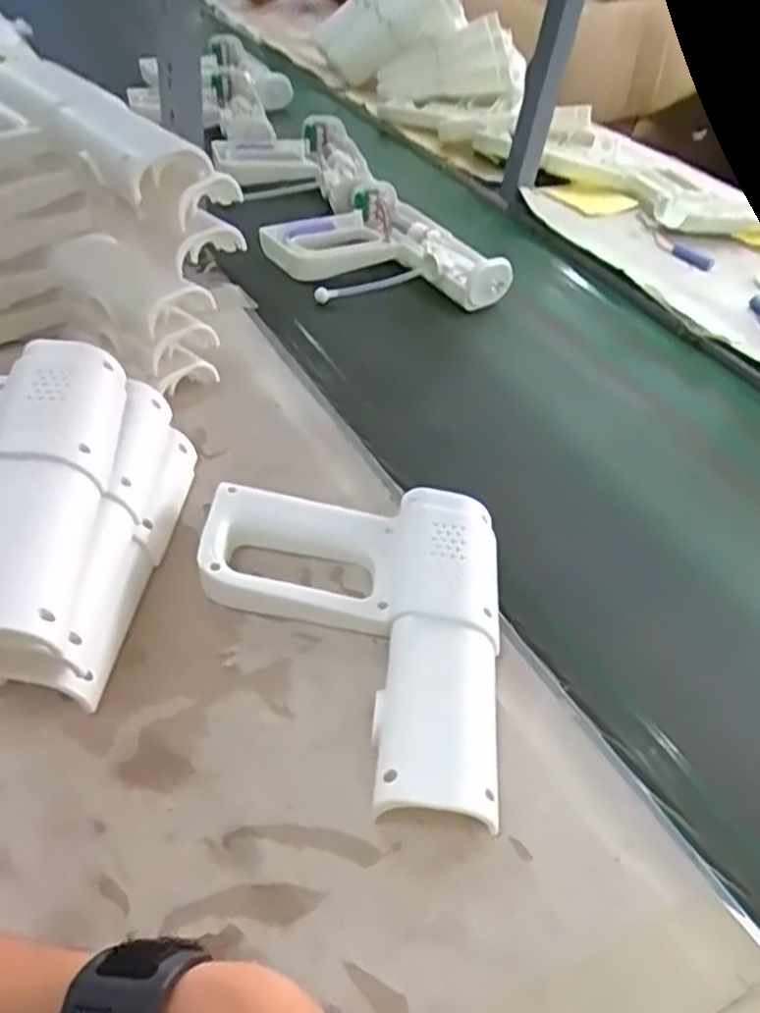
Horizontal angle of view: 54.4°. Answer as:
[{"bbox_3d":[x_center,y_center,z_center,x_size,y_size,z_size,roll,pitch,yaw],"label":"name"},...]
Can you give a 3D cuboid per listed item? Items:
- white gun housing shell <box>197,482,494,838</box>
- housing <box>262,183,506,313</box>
[{"bbox_3d":[-0.017,0.070,0.416,0.173,0.039,0.198,5,44,-4],"label":"white gun housing shell"},{"bbox_3d":[-0.004,-0.259,0.758,0.183,0.042,0.217,-22,51,-28],"label":"housing"}]

